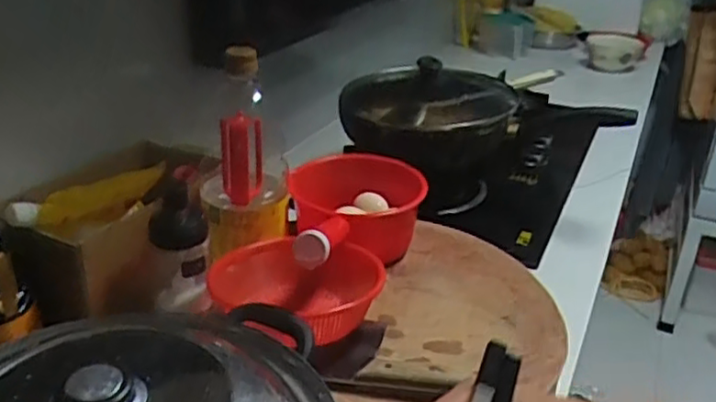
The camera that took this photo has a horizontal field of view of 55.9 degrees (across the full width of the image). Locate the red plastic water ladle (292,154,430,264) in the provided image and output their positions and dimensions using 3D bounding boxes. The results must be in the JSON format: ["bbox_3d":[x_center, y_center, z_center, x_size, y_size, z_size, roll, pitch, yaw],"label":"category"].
[{"bbox_3d":[0.001,0.006,0.881,0.166,0.100,0.149,-19,34,-35],"label":"red plastic water ladle"}]

